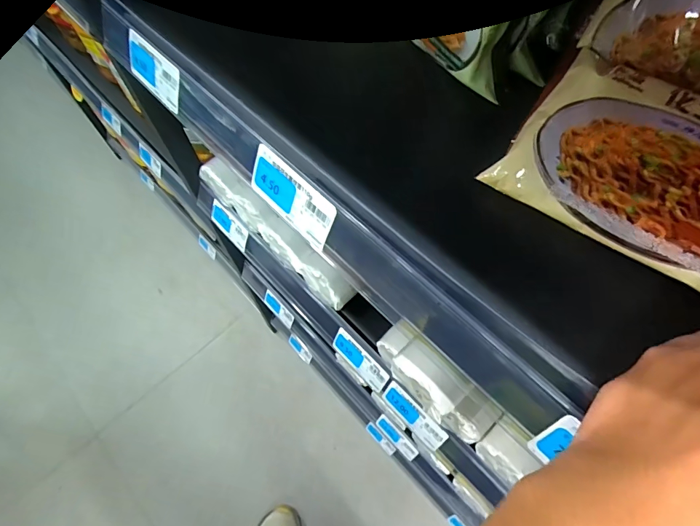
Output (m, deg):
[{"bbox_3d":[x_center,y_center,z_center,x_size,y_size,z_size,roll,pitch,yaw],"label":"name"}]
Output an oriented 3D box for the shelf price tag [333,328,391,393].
[{"bbox_3d":[0.013,0.112,0.484,0.082,0.036,0.007,43,32,21],"label":"shelf price tag"}]

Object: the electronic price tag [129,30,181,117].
[{"bbox_3d":[-0.169,-0.165,0.358,0.076,0.038,0.006,41,42,20],"label":"electronic price tag"}]

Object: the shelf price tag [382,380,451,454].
[{"bbox_3d":[0.071,0.165,0.457,0.081,0.036,0.011,42,36,20],"label":"shelf price tag"}]

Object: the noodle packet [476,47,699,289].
[{"bbox_3d":[0.180,-0.052,0.231,0.164,0.030,0.115,35,68,18],"label":"noodle packet"}]

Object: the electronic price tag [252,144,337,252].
[{"bbox_3d":[-0.040,-0.045,0.288,0.077,0.035,0.004,43,39,20],"label":"electronic price tag"}]

